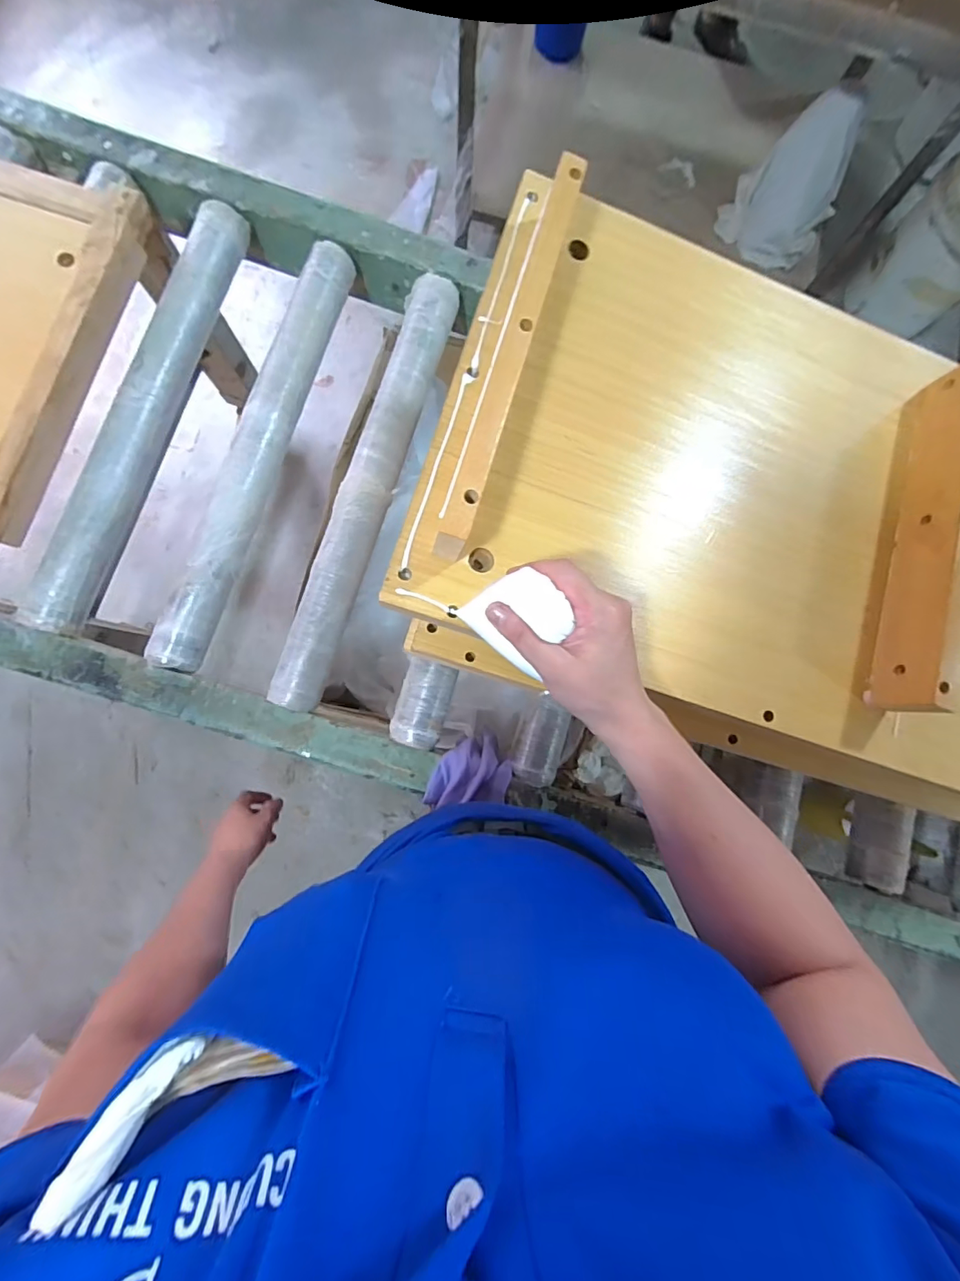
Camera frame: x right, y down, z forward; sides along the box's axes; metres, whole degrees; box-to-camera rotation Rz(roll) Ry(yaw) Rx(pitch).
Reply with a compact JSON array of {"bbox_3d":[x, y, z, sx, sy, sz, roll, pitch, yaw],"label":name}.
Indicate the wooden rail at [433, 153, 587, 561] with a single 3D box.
[{"bbox_3d":[0.023,-0.208,0.371,0.023,0.042,0.307,18,81,-3],"label":"wooden rail"}]

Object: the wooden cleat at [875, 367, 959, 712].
[{"bbox_3d":[0.381,-0.090,0.419,0.018,0.067,0.301,16,81,-3],"label":"wooden cleat"}]

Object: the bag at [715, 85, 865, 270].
[{"bbox_3d":[0.720,-1.049,1.163,0.226,0.335,0.085,38,81,1],"label":"bag"}]

